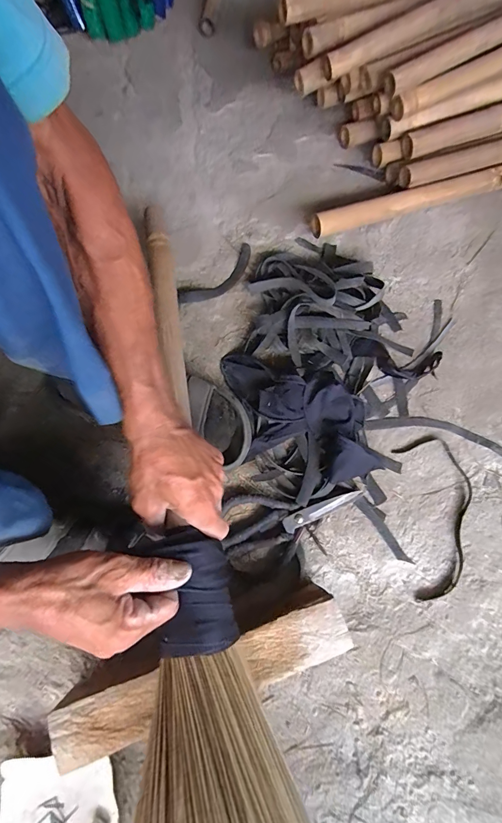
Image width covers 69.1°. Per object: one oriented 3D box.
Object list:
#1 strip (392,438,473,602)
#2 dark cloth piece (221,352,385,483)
[{"bbox_3d":[0.257,0.137,0.489,0.104,0.009,0.206,-3,70,-1],"label":"strip"},{"bbox_3d":[0.058,0.013,0.505,0.256,0.052,0.148,23,71,8],"label":"dark cloth piece"}]

